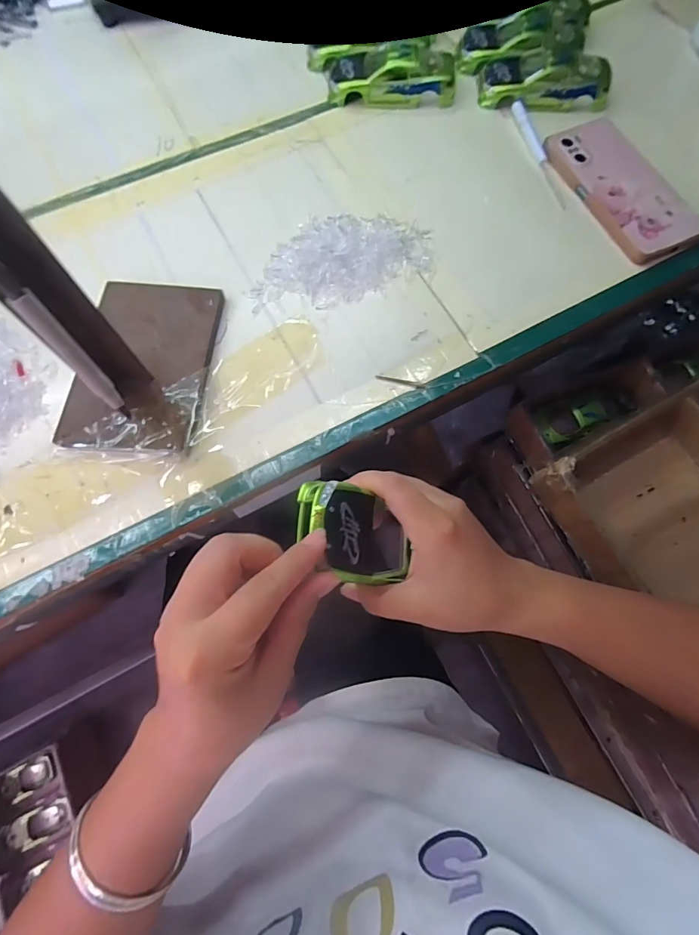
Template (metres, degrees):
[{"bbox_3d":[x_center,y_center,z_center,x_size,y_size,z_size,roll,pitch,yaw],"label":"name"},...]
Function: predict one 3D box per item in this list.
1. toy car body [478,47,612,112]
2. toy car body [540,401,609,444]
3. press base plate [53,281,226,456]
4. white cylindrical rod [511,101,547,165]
[{"bbox_3d":[0.199,-0.401,0.439,0.125,0.030,0.062,3,72,-1],"label":"toy car body"},{"bbox_3d":[0.238,-0.052,0.458,0.073,0.014,0.034,-25,74,-8],"label":"toy car body"},{"bbox_3d":[-0.162,-0.082,0.343,0.099,0.013,0.145,6,72,0],"label":"press base plate"},{"bbox_3d":[0.179,-0.335,0.429,0.012,0.006,0.081,-10,73,-5],"label":"white cylindrical rod"}]

